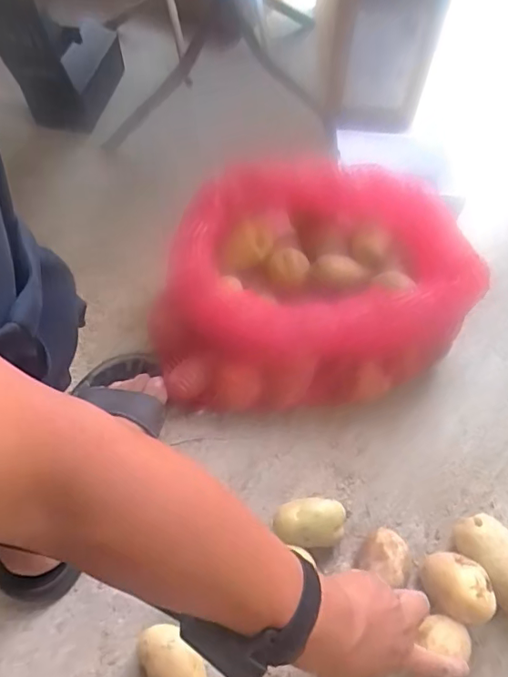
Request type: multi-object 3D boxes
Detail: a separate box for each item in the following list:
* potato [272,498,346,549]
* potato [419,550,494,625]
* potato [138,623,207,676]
[{"bbox_3d":[0.056,0.194,0.528,0.070,0.051,0.044,-4,61,-4],"label":"potato"},{"bbox_3d":[0.193,0.241,0.493,0.055,0.069,0.057,1,61,-1],"label":"potato"},{"bbox_3d":[-0.070,0.306,0.462,0.047,0.048,0.085,-25,64,-15],"label":"potato"}]

